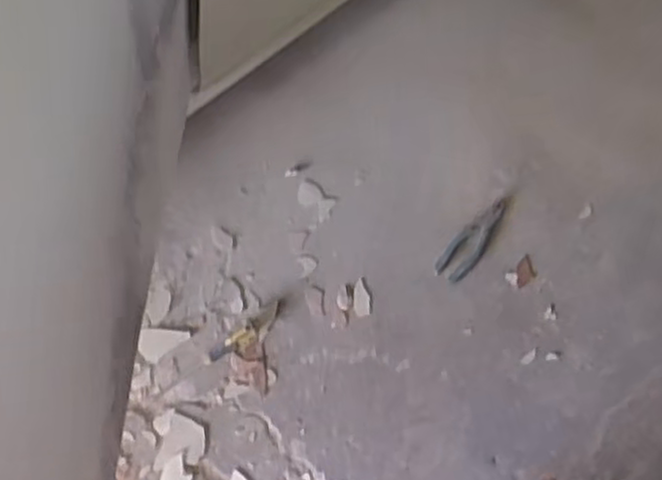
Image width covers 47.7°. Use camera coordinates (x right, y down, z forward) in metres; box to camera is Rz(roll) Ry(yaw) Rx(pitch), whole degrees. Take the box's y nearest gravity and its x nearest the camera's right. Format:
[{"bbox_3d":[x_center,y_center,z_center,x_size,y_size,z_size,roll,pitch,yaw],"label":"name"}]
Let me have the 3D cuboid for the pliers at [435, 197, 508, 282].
[{"bbox_3d":[0.268,-0.005,1.382,0.059,0.013,0.195,37,72,16],"label":"pliers"}]

